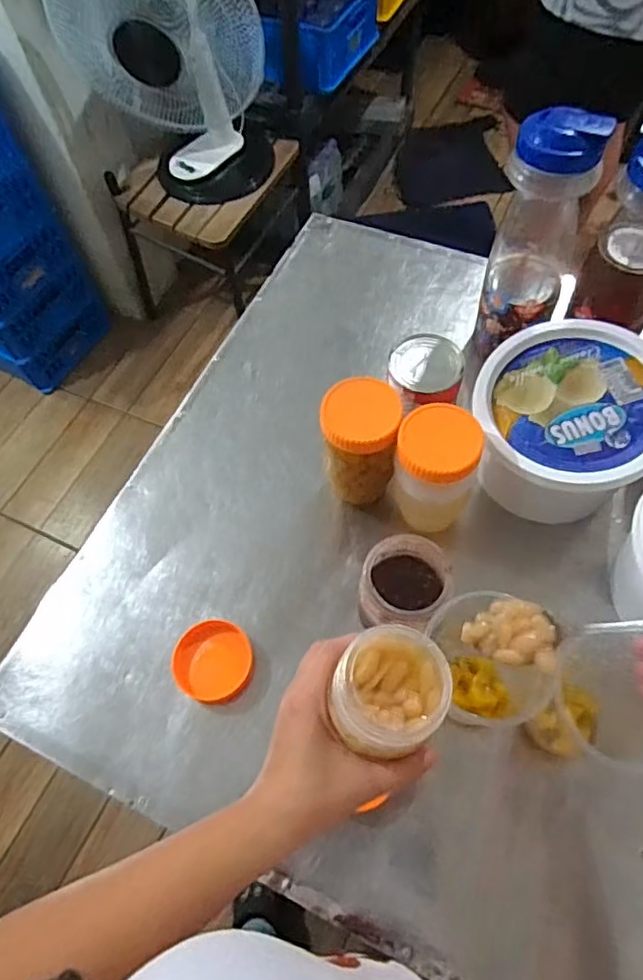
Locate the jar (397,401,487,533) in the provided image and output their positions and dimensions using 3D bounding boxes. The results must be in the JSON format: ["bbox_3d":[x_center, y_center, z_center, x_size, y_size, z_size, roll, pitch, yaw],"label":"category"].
[{"bbox_3d":[0.102,-0.015,0.550,0.068,0.116,0.067,-2,62,3],"label":"jar"}]

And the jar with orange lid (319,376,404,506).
[{"bbox_3d":[0.038,-0.035,0.577,0.066,0.147,0.062,-2,62,3],"label":"jar with orange lid"}]

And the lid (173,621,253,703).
[{"bbox_3d":[-0.099,0.155,0.552,0.072,0.012,0.069,-2,62,3],"label":"lid"}]

